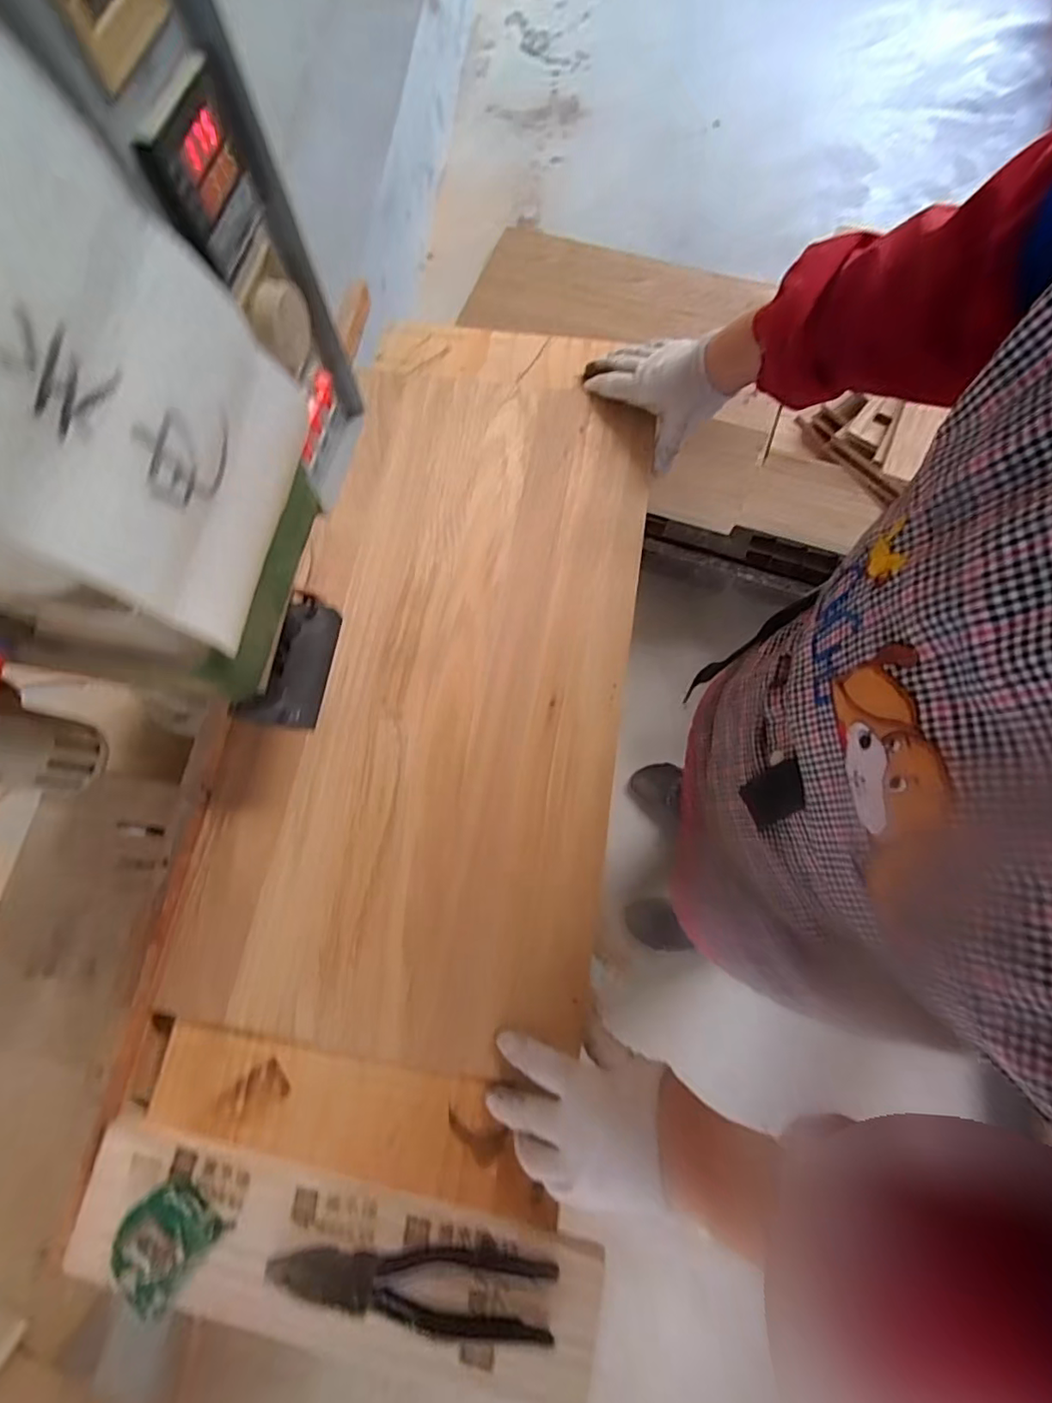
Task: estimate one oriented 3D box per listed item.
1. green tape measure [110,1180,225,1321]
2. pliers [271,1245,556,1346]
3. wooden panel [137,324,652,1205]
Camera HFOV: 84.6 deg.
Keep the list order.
[{"bbox_3d":[-0.244,0.360,0.386,0.056,0.032,0.048,34,79,11],"label":"green tape measure"},{"bbox_3d":[-0.077,0.398,0.387,0.189,0.012,0.049,-1,74,3],"label":"pliers"},{"bbox_3d":[-0.072,-0.027,0.520,0.324,0.022,0.758,9,74,4],"label":"wooden panel"}]

